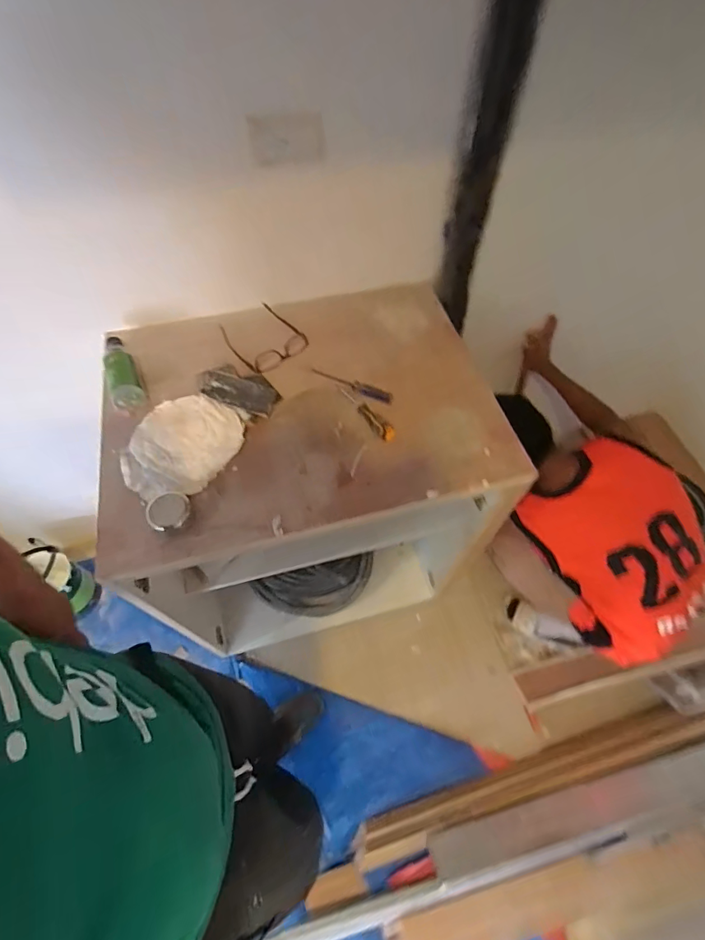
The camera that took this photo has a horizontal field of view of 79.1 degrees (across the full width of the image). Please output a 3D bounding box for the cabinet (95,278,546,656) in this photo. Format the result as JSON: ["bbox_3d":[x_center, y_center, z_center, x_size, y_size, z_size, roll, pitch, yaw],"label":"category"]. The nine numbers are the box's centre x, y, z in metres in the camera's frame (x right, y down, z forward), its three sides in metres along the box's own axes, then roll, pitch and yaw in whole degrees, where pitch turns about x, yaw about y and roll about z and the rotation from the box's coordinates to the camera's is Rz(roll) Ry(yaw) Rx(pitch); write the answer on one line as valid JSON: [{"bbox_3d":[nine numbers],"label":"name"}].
[{"bbox_3d":[-0.119,0.071,1.141,0.767,0.825,0.566,-13,60,-8],"label":"cabinet"}]

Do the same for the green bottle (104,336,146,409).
[{"bbox_3d":[-0.448,-0.196,0.818,0.061,0.054,0.186,-22,62,-13],"label":"green bottle"}]

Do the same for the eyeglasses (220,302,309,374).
[{"bbox_3d":[-0.190,-0.284,0.921,0.146,0.039,0.171,-34,65,-19],"label":"eyeglasses"}]

